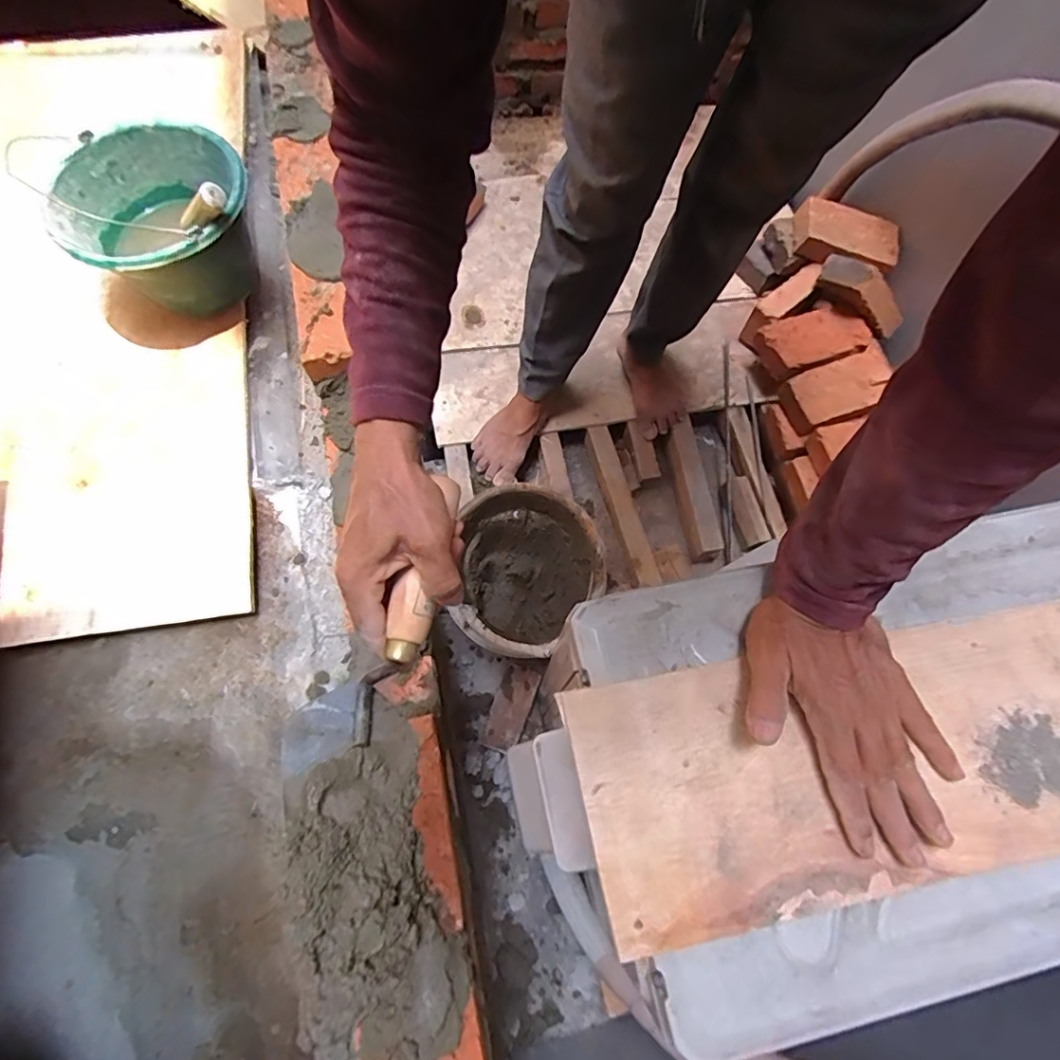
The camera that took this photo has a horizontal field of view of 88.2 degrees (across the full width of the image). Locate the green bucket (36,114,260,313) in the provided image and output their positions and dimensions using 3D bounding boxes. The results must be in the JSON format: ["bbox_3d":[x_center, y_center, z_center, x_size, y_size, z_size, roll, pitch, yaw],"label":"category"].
[{"bbox_3d":[-0.569,-0.478,0.868,0.258,0.204,0.269,1,70,-2],"label":"green bucket"}]

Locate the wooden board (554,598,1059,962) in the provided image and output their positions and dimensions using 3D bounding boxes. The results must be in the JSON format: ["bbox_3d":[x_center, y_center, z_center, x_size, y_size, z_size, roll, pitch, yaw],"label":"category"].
[{"bbox_3d":[0.339,0.122,0.375,0.620,0.020,0.149,-11,71,-5],"label":"wooden board"}]

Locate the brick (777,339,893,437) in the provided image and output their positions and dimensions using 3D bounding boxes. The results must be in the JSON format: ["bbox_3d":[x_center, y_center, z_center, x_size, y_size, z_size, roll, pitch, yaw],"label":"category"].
[{"bbox_3d":[0.558,-0.253,0.989,0.188,0.062,0.104,-22,72,-10],"label":"brick"}]

